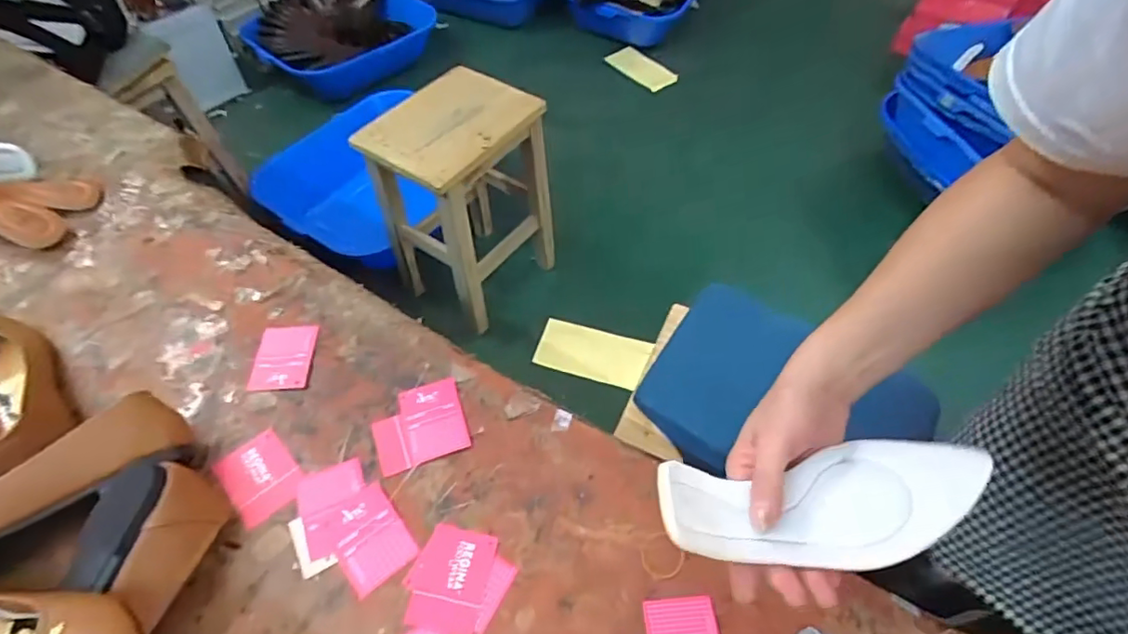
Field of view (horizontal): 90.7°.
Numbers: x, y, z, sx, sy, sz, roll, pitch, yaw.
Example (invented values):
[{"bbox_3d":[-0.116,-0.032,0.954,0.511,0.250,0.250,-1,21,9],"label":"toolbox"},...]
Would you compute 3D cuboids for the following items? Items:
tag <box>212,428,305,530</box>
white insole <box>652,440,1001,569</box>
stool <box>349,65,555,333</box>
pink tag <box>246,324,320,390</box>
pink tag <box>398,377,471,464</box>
[{"bbox_3d":[-0.265,0.139,0.485,0.056,0.004,0.074,-36,63,-24],"label":"tag"},{"bbox_3d":[0.163,0.117,0.351,0.210,0.034,0.072,-4,55,-9],"label":"white insole"},{"bbox_3d":[-0.204,-0.267,1.280,0.254,0.460,0.374,33,60,21],"label":"stool"},{"bbox_3d":[-0.279,0.039,0.556,0.055,0.004,0.072,-2,55,-3],"label":"pink tag"},{"bbox_3d":[-0.122,0.095,0.519,0.056,0.004,0.074,-15,56,-12],"label":"pink tag"}]

